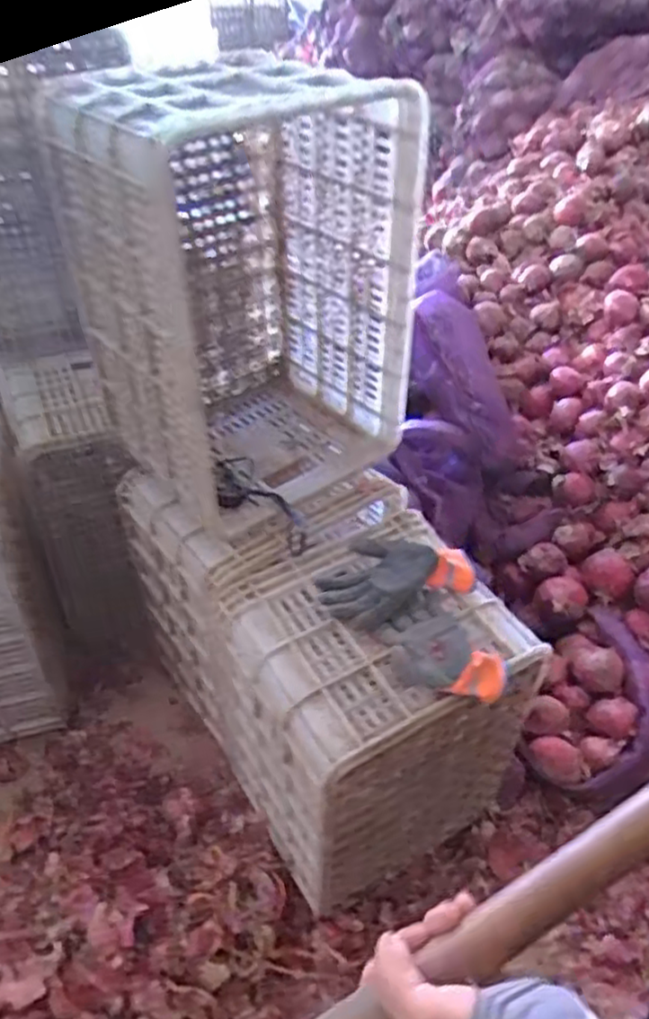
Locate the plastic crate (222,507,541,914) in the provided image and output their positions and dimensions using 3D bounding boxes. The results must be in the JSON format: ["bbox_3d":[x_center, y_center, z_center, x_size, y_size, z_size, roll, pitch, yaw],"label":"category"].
[{"bbox_3d":[0.059,0.309,1.096,0.344,0.475,0.314,-23,48,-23],"label":"plastic crate"}]

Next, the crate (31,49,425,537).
[{"bbox_3d":[-0.109,-0.294,0.996,0.370,0.526,0.305,-29,50,-27],"label":"crate"}]

